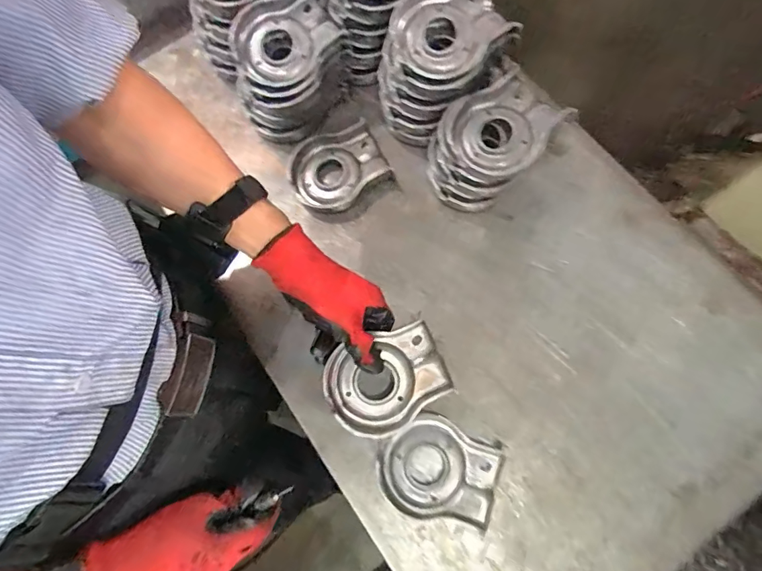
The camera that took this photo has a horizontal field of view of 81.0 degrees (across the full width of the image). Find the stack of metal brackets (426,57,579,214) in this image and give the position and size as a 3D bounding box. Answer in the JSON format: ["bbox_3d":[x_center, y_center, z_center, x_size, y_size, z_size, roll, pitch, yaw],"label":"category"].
[{"bbox_3d":[0.131,-0.168,0.536,0.114,0.092,0.146,39,79,12],"label":"stack of metal brackets"}]

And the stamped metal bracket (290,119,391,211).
[{"bbox_3d":[-0.057,-0.154,0.575,0.120,0.027,0.093,-24,74,-5],"label":"stamped metal bracket"}]

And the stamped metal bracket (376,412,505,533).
[{"bbox_3d":[0.060,0.194,0.468,0.120,0.020,0.097,24,76,9],"label":"stamped metal bracket"}]

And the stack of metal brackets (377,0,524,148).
[{"bbox_3d":[0.070,-0.261,0.539,0.121,0.132,0.141,40,79,12],"label":"stack of metal brackets"}]

